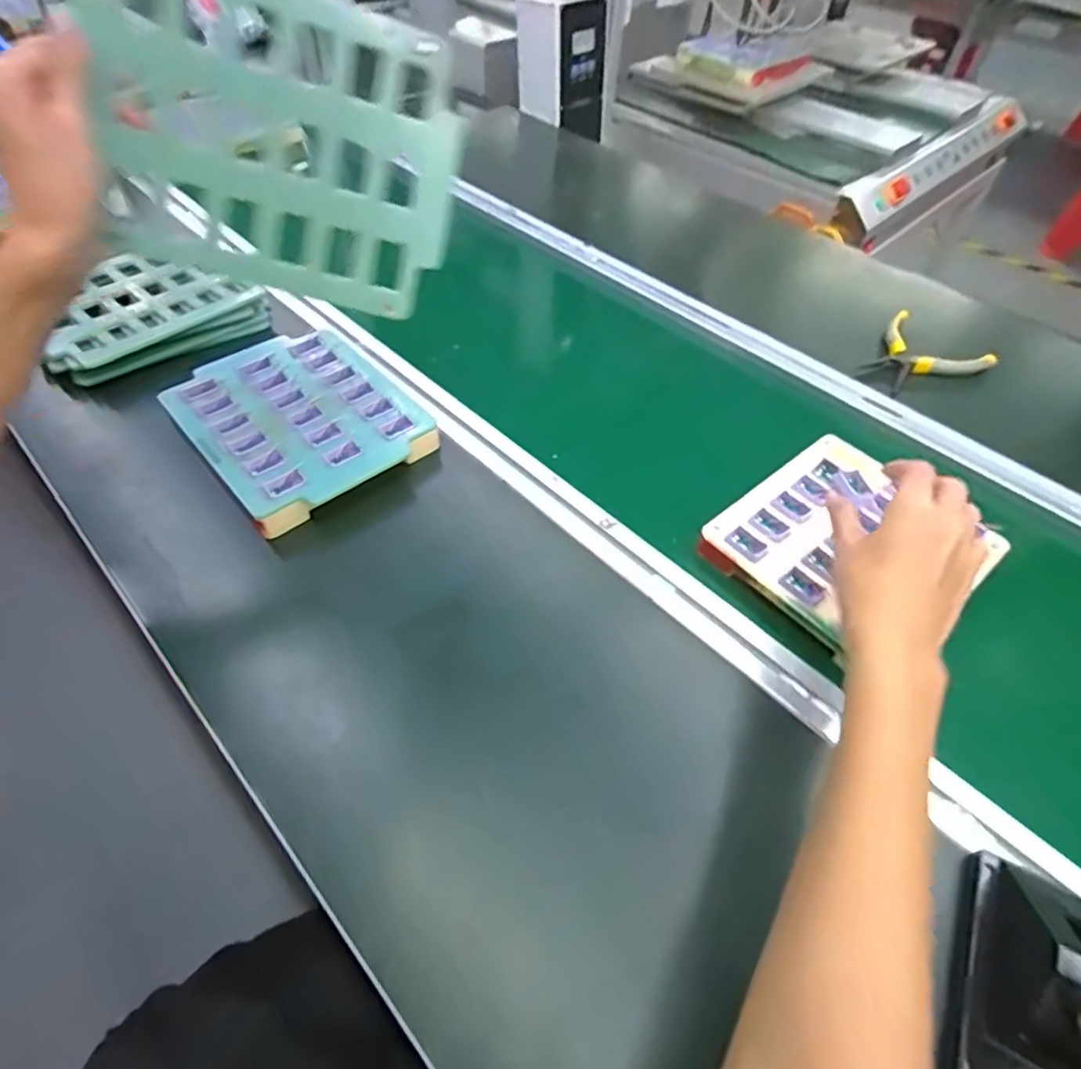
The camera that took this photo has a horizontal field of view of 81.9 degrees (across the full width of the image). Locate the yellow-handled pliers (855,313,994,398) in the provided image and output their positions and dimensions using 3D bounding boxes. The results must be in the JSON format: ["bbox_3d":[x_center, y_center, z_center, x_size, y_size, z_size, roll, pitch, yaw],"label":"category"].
[{"bbox_3d":[0.428,-0.191,0.699,0.114,0.028,0.125,38,59,25],"label":"yellow-handled pliers"}]

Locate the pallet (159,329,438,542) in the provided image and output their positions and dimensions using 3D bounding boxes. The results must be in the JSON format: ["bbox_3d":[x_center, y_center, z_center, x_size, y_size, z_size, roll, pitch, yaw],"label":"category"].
[{"bbox_3d":[-0.226,-0.109,0.580,0.174,0.026,0.215,-35,60,-26],"label":"pallet"}]

